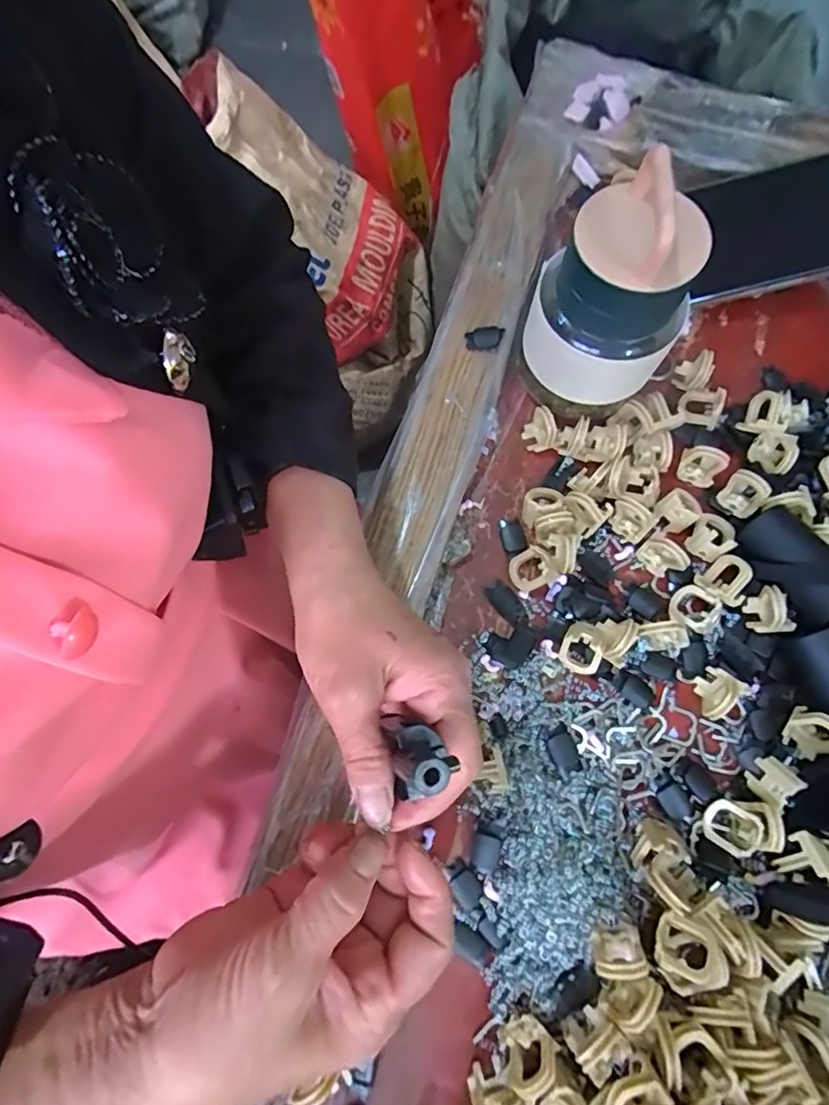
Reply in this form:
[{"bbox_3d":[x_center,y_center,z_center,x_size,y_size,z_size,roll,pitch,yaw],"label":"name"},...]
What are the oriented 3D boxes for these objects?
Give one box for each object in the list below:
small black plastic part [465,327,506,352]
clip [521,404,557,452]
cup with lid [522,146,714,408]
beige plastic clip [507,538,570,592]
[{"bbox_3d":[0.043,-0.131,0.336,0.023,0.005,0.015,-3,74,0],"label":"small black plastic part"},{"bbox_3d":[0.075,-0.073,0.327,0.019,0.022,0.018,0,74,1],"label":"clip"},{"bbox_3d":[0.097,-0.126,0.278,0.072,0.113,0.065,11,74,4],"label":"cup with lid"},{"bbox_3d":[0.072,0.005,0.307,0.037,0.017,0.021,-28,75,-7],"label":"beige plastic clip"}]

